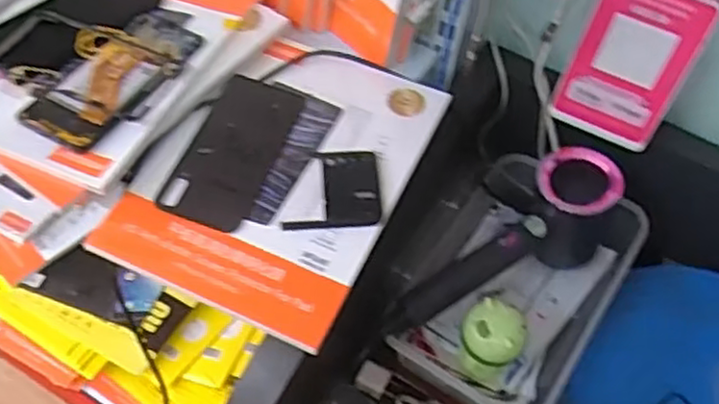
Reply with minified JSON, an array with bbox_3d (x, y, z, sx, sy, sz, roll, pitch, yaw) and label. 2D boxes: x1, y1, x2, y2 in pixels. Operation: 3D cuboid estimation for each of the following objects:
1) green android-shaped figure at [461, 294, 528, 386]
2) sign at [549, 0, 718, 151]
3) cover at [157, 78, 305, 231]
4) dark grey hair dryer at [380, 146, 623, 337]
[{"bbox_3d":[0.111,0.125,0.606,0.052,0.091,0.048,3,55,-4],"label":"green android-shaped figure"},{"bbox_3d":[0.244,-0.124,0.629,0.098,0.155,0.007,28,42,15],"label":"sign"},{"bbox_3d":[-0.104,-0.045,0.582,0.071,0.008,0.149,18,56,7],"label":"cover"},{"bbox_3d":[0.139,0.053,0.637,0.246,0.116,0.082,-37,66,-26],"label":"dark grey hair dryer"}]

